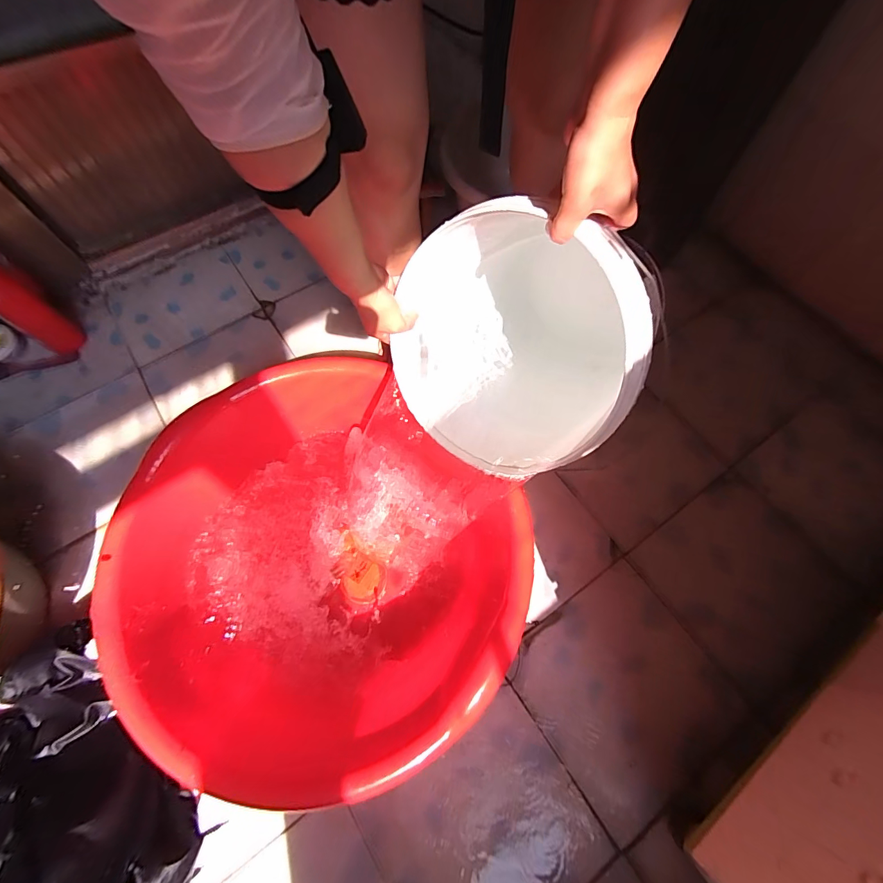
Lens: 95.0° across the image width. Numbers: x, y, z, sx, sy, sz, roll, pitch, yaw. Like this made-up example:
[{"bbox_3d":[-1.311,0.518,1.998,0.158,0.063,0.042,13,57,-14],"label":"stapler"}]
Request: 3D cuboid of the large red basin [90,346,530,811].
[{"bbox_3d":[-0.179,0.188,0.638,0.499,0.219,0.549,-41,73,-16],"label":"large red basin"}]

